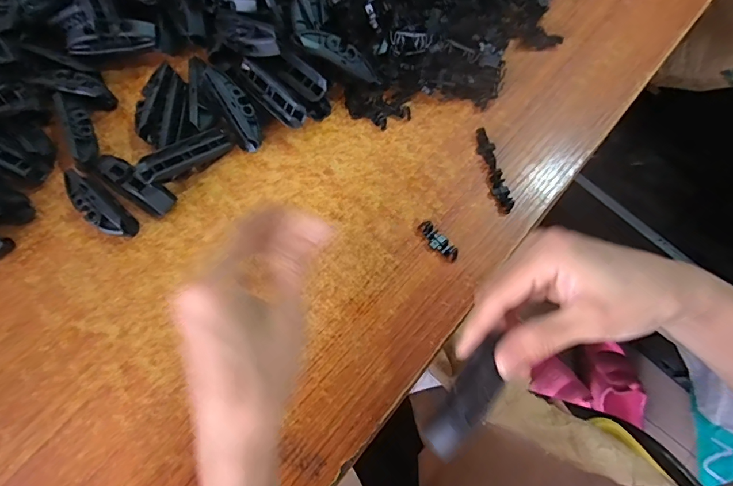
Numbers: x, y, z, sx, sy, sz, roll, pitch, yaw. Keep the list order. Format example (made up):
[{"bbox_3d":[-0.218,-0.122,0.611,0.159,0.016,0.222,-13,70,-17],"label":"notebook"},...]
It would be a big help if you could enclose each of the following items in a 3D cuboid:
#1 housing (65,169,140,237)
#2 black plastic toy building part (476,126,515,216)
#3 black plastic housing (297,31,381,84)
[{"bbox_3d":[-0.197,-0.028,0.322,0.071,0.020,0.023,41,74,13],"label":"housing"},{"bbox_3d":[0.099,-0.057,0.339,0.014,0.010,0.072,-10,70,-4],"label":"black plastic toy building part"},{"bbox_3d":[-0.017,-0.146,0.338,0.071,0.008,0.019,19,66,-31],"label":"black plastic housing"}]

